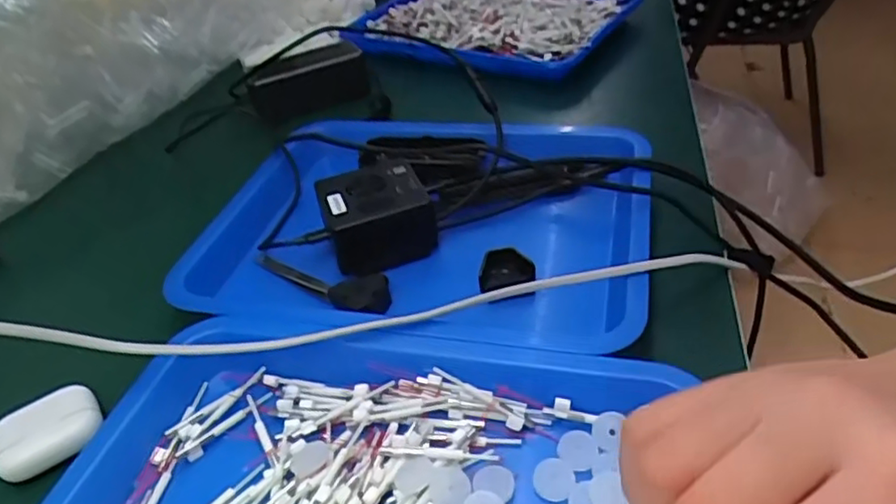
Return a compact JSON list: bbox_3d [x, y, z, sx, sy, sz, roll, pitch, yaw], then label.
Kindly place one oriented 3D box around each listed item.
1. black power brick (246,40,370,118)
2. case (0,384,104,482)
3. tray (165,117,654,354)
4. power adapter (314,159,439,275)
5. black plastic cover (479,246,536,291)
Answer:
[{"bbox_3d":[-0.147,-0.183,0.660,0.128,0.045,0.054,-19,41,-16],"label":"black power brick"},{"bbox_3d":[-0.236,0.105,0.374,0.056,0.019,0.038,-27,43,-23],"label":"case"},{"bbox_3d":[-0.023,-0.030,0.484,0.337,0.051,0.256,4,40,13],"label":"tray"},{"bbox_3d":[-0.055,-0.029,0.481,0.076,0.049,0.064,-18,40,-14],"label":"power adapter"},{"bbox_3d":[0.042,0.014,0.449,0.038,0.027,0.025,-2,39,6],"label":"black plastic cover"}]

